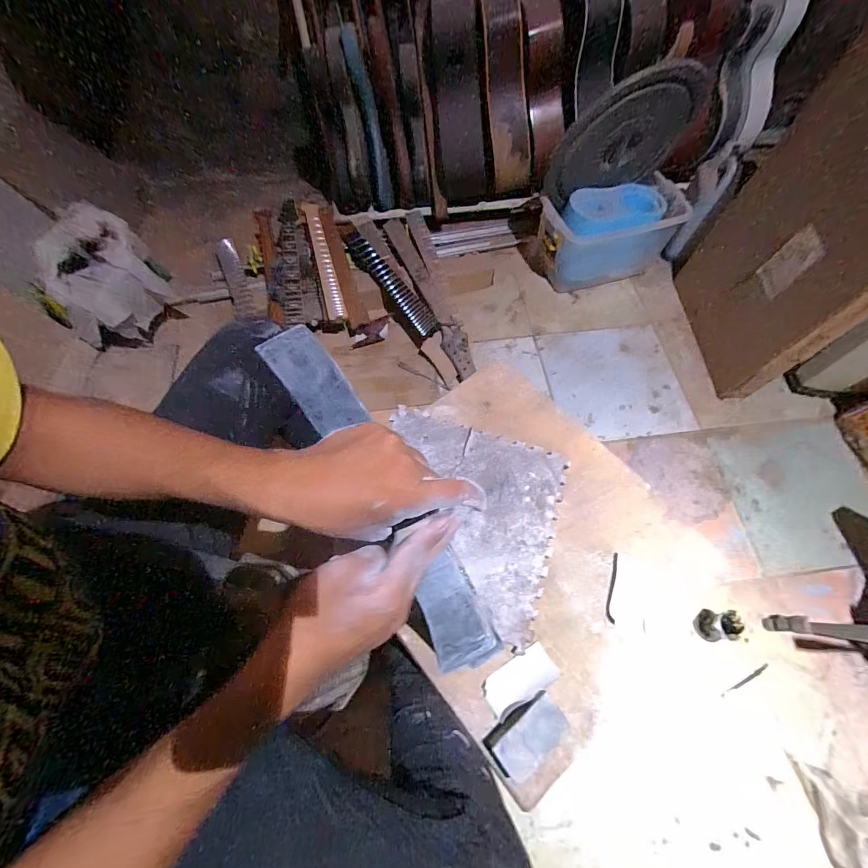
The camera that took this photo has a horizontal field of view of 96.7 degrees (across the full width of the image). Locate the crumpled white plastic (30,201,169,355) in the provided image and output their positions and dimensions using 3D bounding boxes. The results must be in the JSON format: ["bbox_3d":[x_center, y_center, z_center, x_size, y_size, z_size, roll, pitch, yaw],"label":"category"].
[{"bbox_3d":[-0.952,-0.441,1.111,0.277,0.090,0.364,-28,110,-18],"label":"crumpled white plastic"}]

